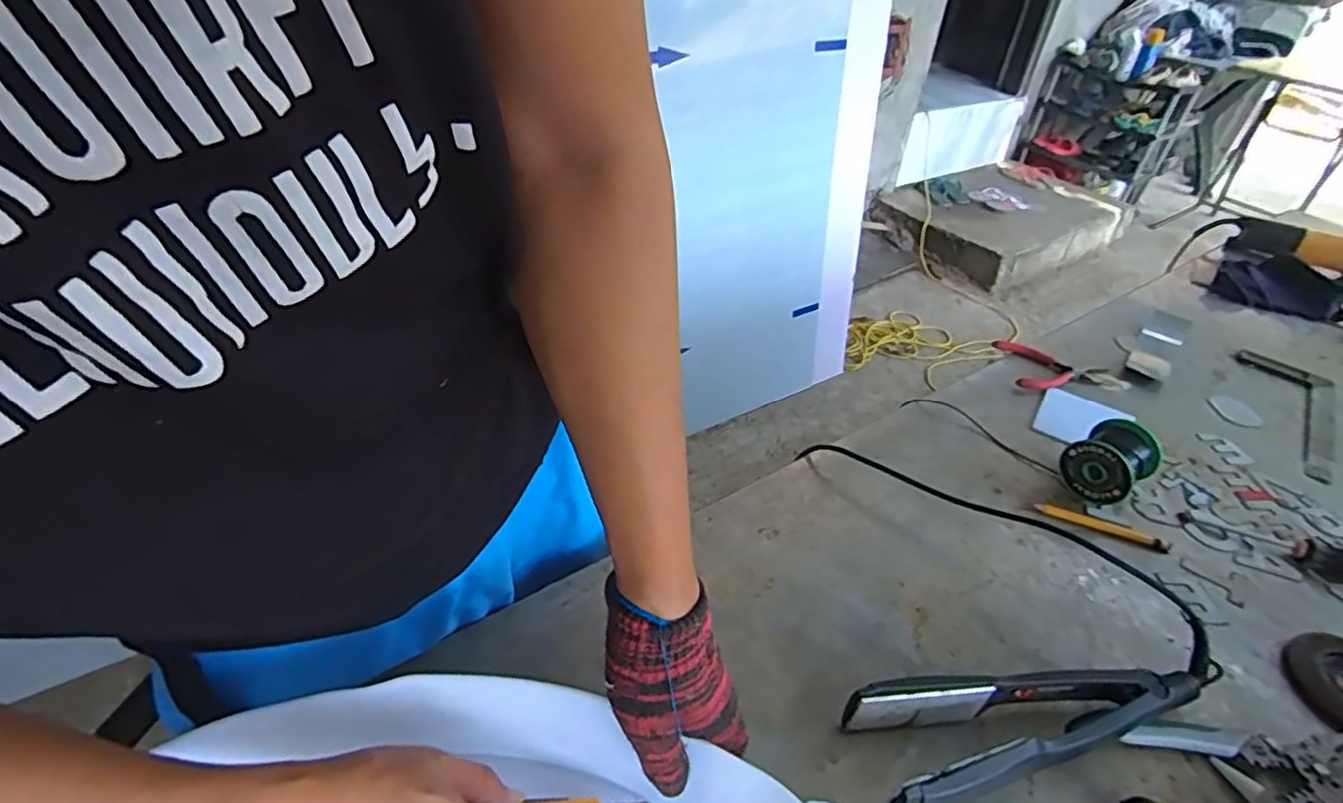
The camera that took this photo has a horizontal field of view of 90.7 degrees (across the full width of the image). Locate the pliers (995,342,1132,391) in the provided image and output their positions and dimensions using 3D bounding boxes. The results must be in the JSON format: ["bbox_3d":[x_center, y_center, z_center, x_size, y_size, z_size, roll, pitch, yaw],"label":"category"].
[{"bbox_3d":[0.527,-0.046,0.885,0.162,0.020,0.103,8,39,2],"label":"pliers"}]

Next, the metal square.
[{"bbox_3d":[0.797,0.007,0.857,0.113,0.019,0.269,29,44,24],"label":"metal square"}]

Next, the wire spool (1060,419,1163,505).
[{"bbox_3d":[0.466,0.064,0.704,0.080,0.064,0.069,-21,47,-30],"label":"wire spool"}]

